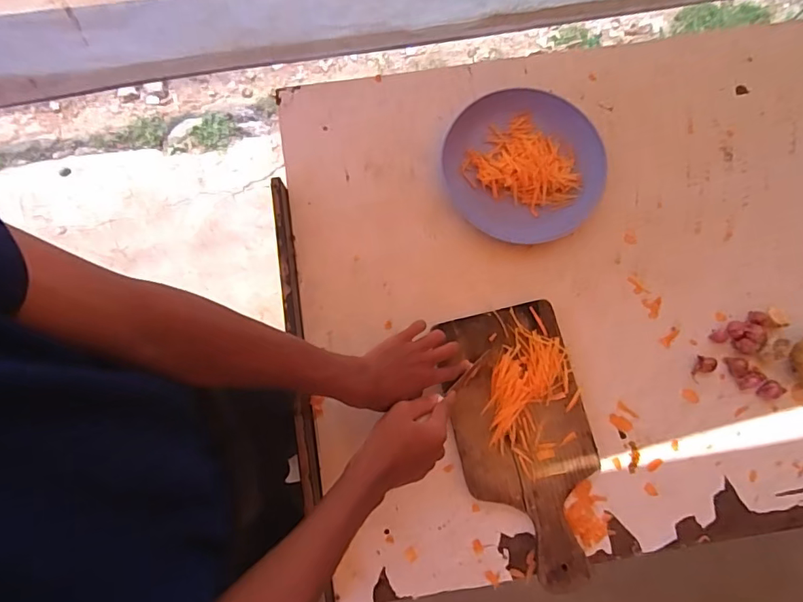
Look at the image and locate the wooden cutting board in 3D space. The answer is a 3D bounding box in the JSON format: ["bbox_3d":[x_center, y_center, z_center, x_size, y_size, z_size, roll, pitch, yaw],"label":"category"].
[{"bbox_3d":[0.155,0.178,0.631,0.162,0.018,0.336,-13,79,-4],"label":"wooden cutting board"}]

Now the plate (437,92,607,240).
[{"bbox_3d":[0.171,-0.186,0.696,0.209,0.043,0.210,0,78,-1],"label":"plate"}]

